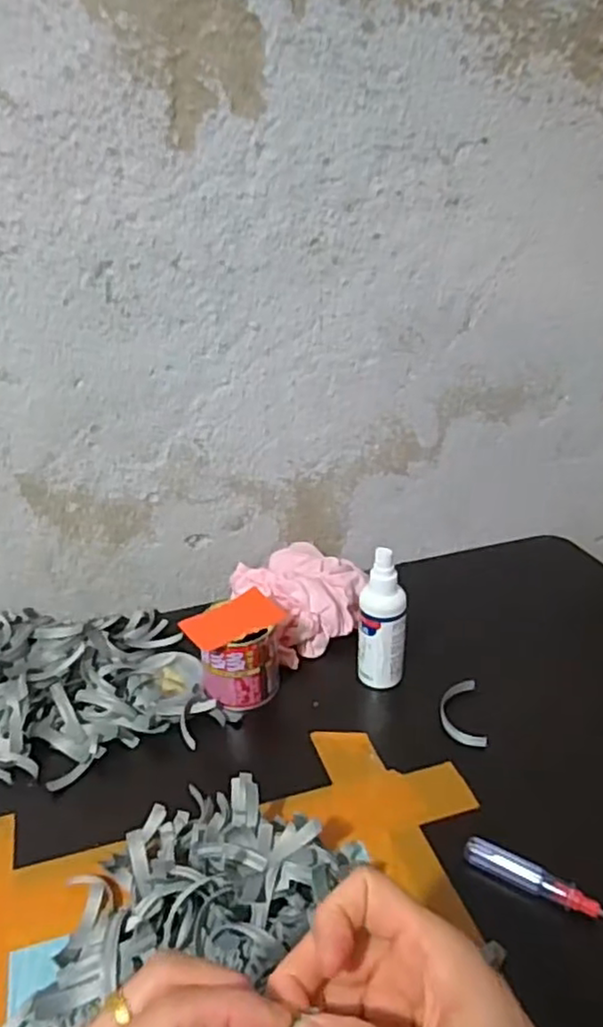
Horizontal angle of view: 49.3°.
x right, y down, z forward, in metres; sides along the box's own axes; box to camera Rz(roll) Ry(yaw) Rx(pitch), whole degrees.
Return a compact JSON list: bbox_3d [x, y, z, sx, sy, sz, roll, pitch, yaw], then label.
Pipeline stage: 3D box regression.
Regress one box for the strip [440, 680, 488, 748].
[{"bbox_3d":[0.131,0.166,0.540,0.032,0.014,0.061,-1,40,1],"label":"strip"}]

